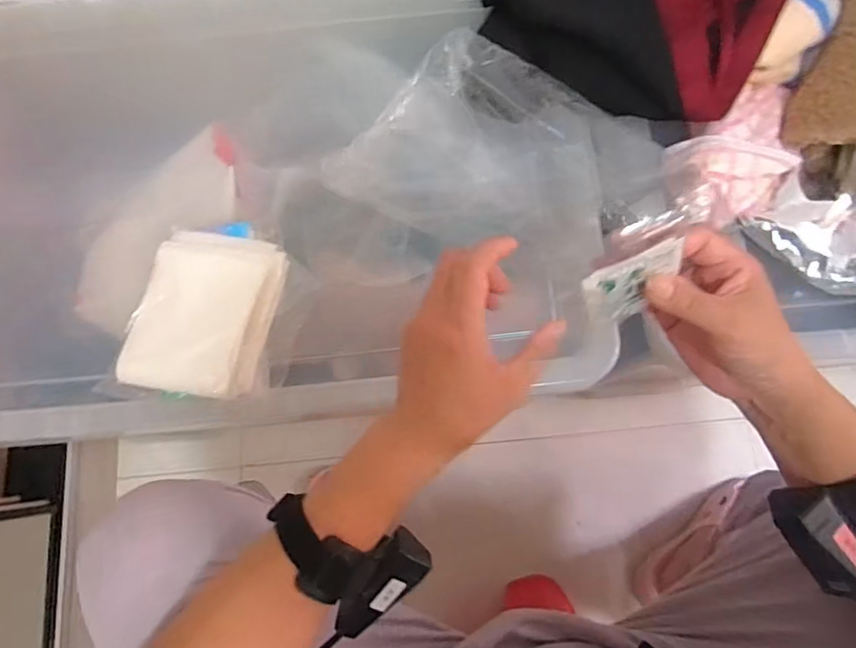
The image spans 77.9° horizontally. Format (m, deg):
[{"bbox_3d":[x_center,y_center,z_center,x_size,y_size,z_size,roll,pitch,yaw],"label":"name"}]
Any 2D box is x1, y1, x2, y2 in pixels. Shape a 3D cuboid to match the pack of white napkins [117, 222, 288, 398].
[{"bbox_3d":[-0.185,-0.016,0.439,0.111,0.040,0.146,8,76,3],"label":"pack of white napkins"}]

